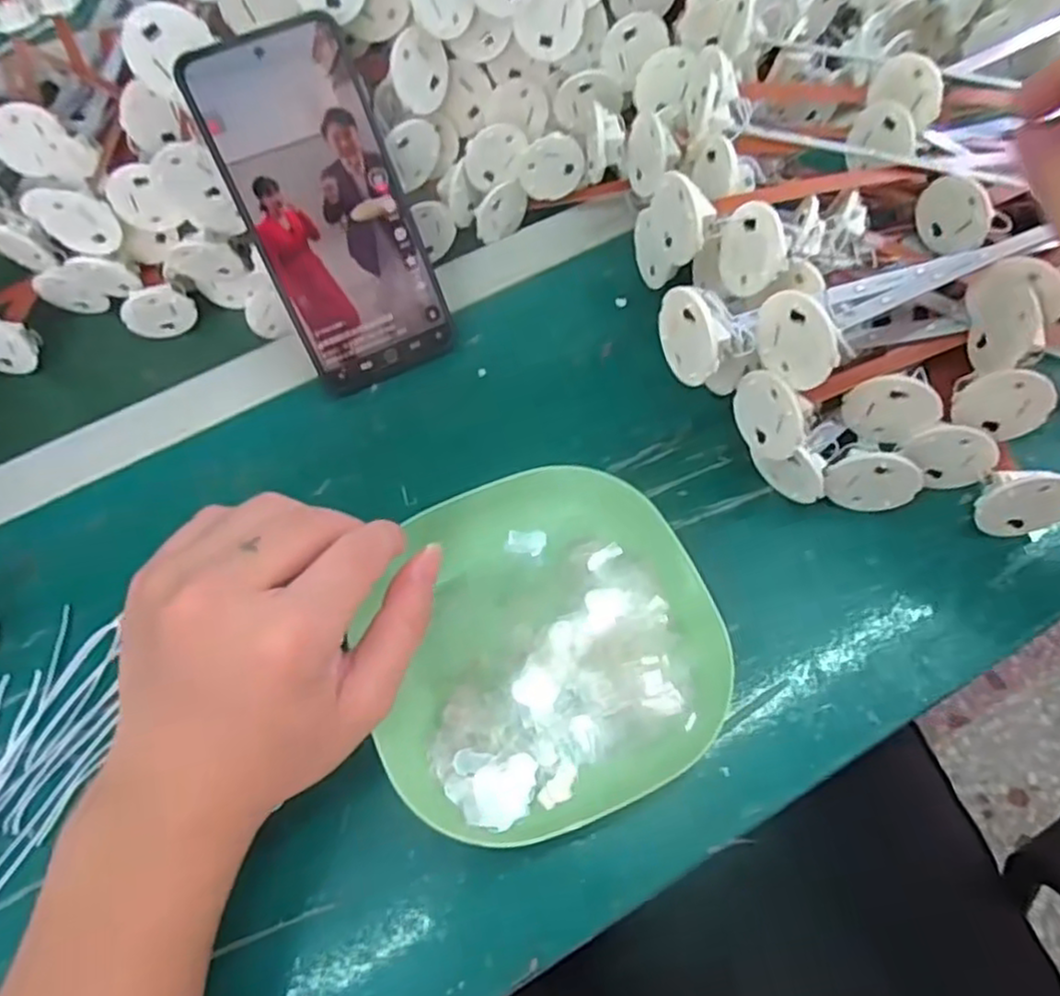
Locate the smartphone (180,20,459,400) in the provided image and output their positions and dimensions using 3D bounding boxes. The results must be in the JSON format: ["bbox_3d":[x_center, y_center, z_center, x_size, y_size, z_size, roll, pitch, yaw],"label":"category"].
[{"bbox_3d":[-0.098,-0.139,0.353,0.075,0.163,0.004,-25,26,-10],"label":"smartphone"}]

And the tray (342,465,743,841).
[{"bbox_3d":[0.004,0.060,0.305,0.143,0.023,0.142,-23,62,-9],"label":"tray"}]

